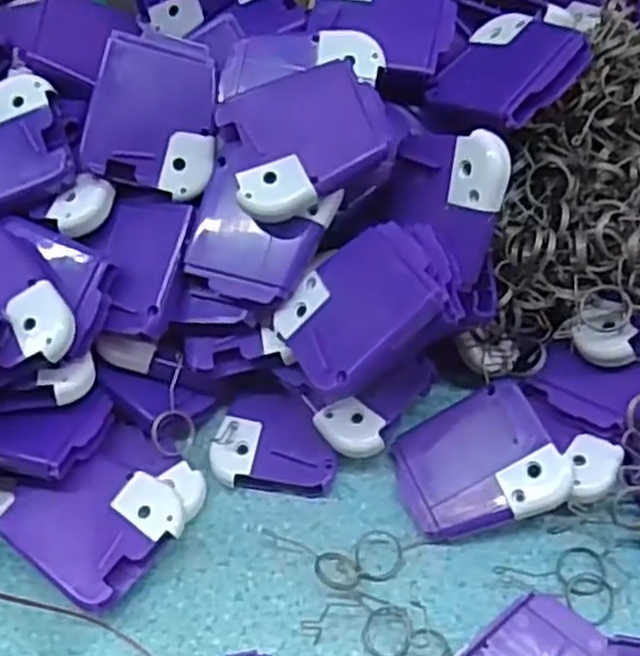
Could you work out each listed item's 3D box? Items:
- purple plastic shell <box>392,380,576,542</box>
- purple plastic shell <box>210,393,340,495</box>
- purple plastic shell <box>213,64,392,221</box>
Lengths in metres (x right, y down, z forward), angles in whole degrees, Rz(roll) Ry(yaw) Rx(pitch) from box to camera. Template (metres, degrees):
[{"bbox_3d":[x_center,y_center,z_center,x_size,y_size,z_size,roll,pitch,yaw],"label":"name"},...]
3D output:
[{"bbox_3d":[0.062,0.054,0.306,0.062,0.010,0.050,-25,60,15],"label":"purple plastic shell"},{"bbox_3d":[-0.019,0.047,0.324,0.049,0.016,0.041,1,55,4],"label":"purple plastic shell"},{"bbox_3d":[-0.005,-0.071,0.296,0.061,0.013,0.052,-20,76,-4],"label":"purple plastic shell"}]

